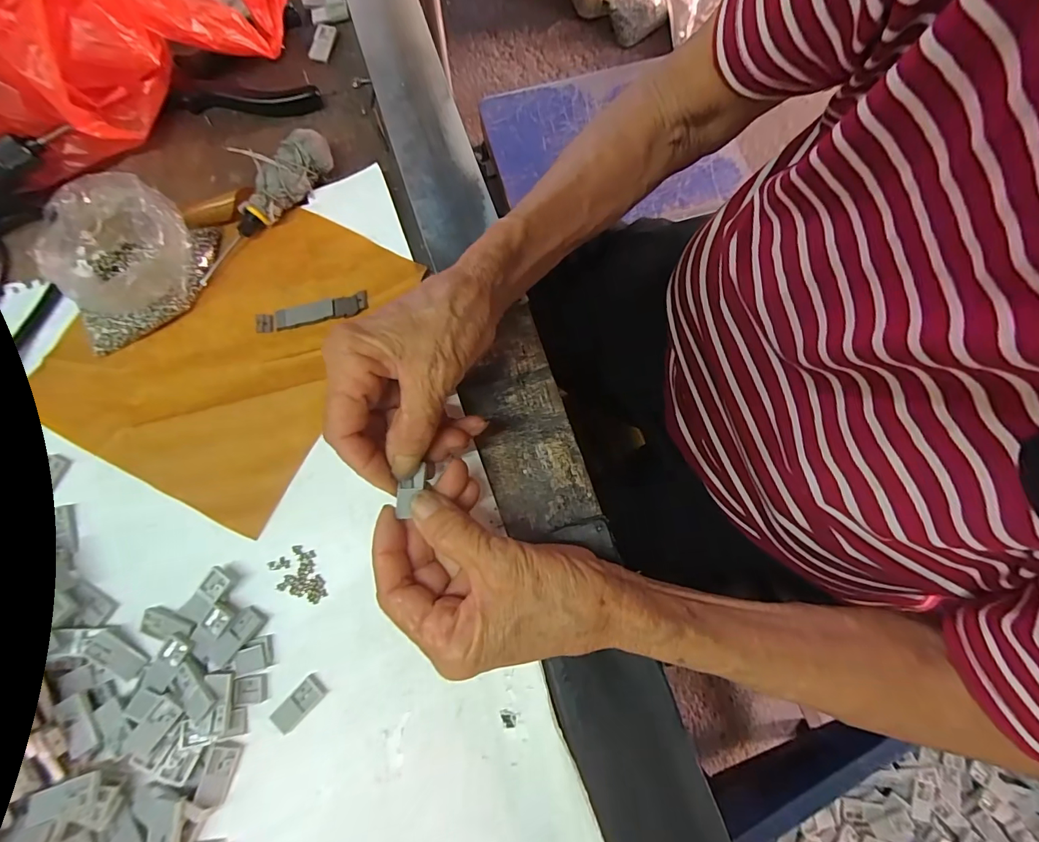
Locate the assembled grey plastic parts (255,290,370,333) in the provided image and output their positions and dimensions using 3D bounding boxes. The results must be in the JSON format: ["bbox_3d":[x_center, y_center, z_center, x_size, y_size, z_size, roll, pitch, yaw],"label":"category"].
[{"bbox_3d":[-0.133,-0.069,0.285,0.071,0.004,0.015,-13,77,-3],"label":"assembled grey plastic parts"}]

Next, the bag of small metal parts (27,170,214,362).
[{"bbox_3d":[-0.235,-0.096,0.270,0.077,0.047,0.077,-15,77,-4],"label":"bag of small metal parts"}]

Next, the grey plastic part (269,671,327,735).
[{"bbox_3d":[-0.116,0.149,0.236,0.014,0.004,0.029,42,80,9],"label":"grey plastic part"}]

